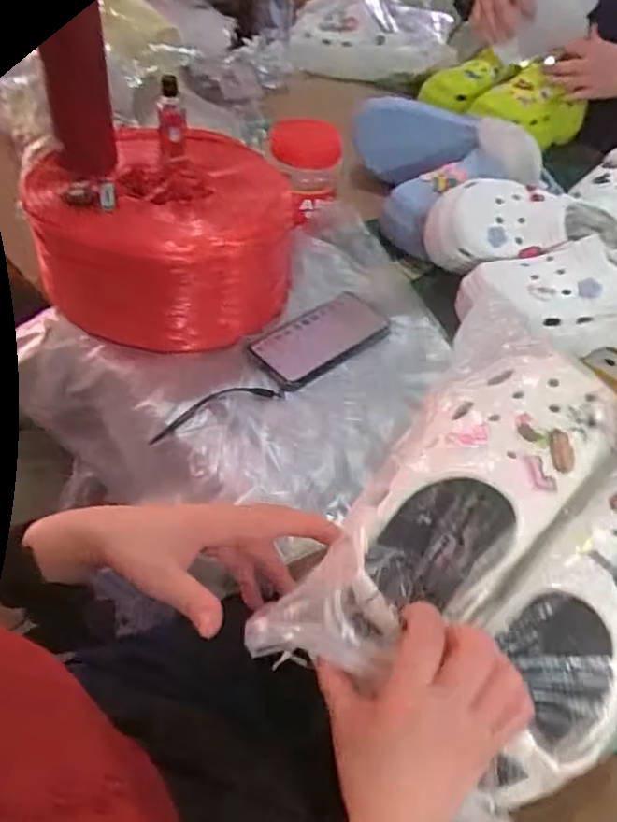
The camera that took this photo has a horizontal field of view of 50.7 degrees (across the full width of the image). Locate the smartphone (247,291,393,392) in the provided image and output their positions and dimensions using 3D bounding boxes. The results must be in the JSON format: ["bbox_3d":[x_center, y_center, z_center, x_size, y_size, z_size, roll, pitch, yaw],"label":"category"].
[{"bbox_3d":[0.016,-0.082,0.727,0.161,0.015,0.076,-32,57,-30],"label":"smartphone"}]

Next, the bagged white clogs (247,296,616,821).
[{"bbox_3d":[0.139,0.109,0.436,0.235,0.149,0.293,33,53,23],"label":"bagged white clogs"}]

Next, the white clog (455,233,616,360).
[{"bbox_3d":[0.304,-0.126,0.741,0.235,0.107,0.107,-9,49,-14],"label":"white clog"}]

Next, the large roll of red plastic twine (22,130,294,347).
[{"bbox_3d":[-0.158,-0.199,0.735,0.277,0.130,0.237,6,47,0],"label":"large roll of red plastic twine"}]

